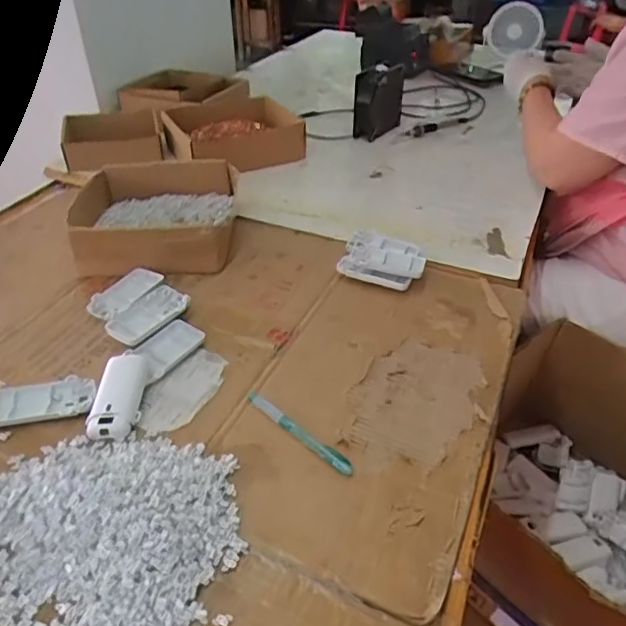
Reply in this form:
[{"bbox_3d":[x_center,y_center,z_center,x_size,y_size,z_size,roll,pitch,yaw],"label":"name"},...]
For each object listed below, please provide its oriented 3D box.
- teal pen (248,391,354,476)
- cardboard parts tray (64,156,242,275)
[{"bbox_3d":[-0.015,0.110,0.532,0.129,0.007,0.014,29,48,30],"label":"teal pen"},{"bbox_3d":[-0.219,-0.137,0.792,0.215,0.066,0.196,-2,40,-3],"label":"cardboard parts tray"}]

